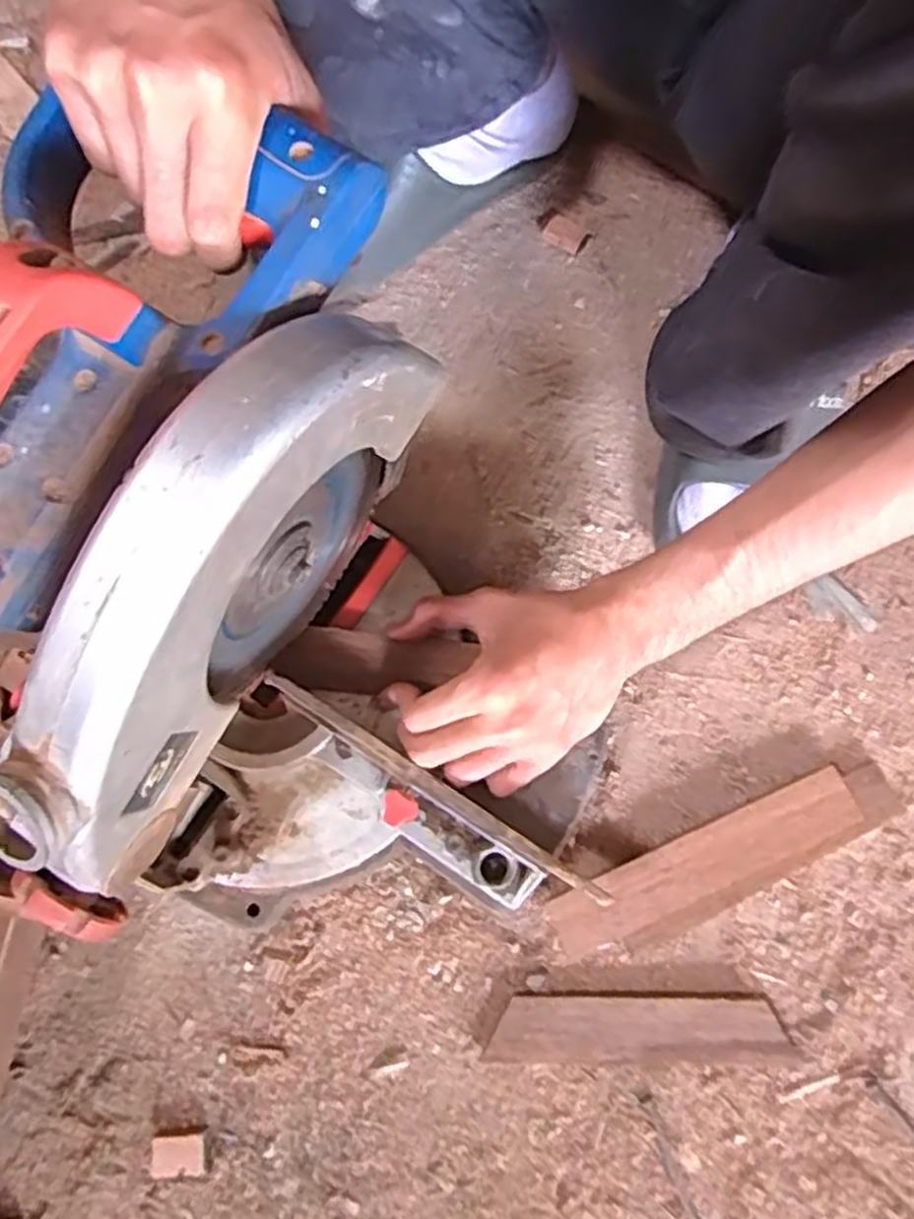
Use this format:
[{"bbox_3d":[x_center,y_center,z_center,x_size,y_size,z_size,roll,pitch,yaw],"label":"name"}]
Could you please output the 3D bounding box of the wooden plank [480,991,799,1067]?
[{"bbox_3d":[0.106,0.243,0.444,0.172,0.009,0.038,0,76,-1],"label":"wooden plank"}]

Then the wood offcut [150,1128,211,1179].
[{"bbox_3d":[-0.152,0.299,0.424,0.031,0.009,0.021,-5,76,-3],"label":"wood offcut"}]

